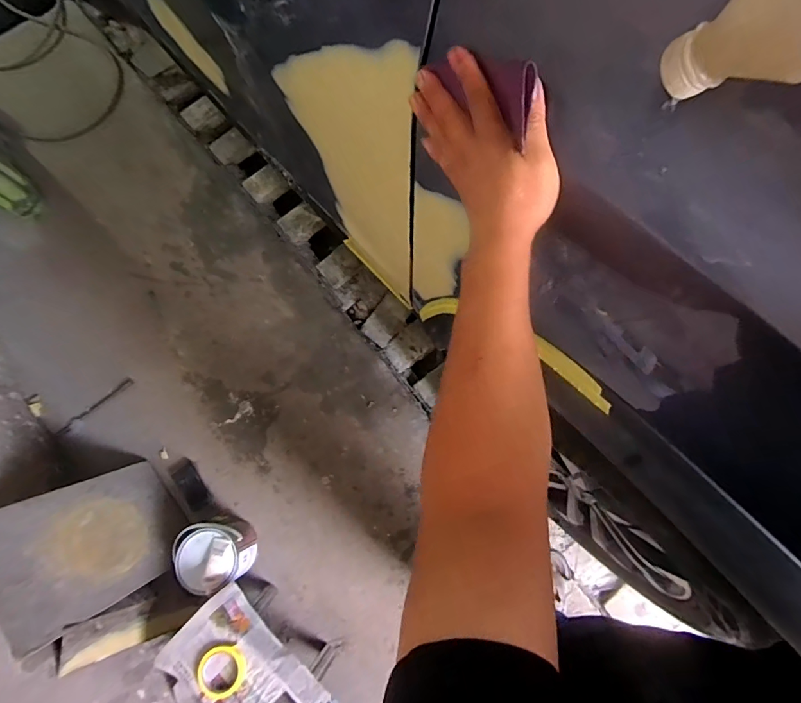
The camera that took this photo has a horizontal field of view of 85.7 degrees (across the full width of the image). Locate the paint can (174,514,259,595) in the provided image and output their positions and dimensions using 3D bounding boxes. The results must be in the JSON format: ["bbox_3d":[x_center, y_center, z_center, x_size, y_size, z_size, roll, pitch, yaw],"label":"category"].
[{"bbox_3d":[-0.485,0.533,1.149,0.153,0.174,0.163,0,77,1],"label":"paint can"}]

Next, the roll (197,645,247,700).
[{"bbox_3d":[-0.383,0.692,0.933,0.095,0.033,0.099,0,77,1],"label":"roll"}]

